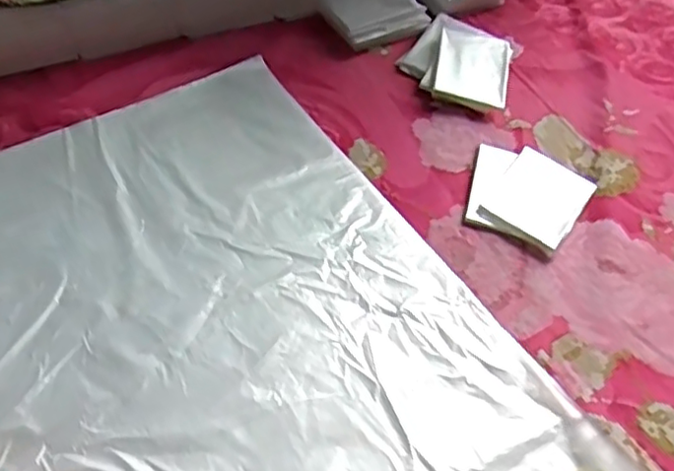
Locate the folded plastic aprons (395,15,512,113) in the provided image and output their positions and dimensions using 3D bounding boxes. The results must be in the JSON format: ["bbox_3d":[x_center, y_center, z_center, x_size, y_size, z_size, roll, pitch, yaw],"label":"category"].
[{"bbox_3d":[0.106,-0.153,0.583,0.094,0.027,0.093,11,52,3],"label":"folded plastic aprons"}]

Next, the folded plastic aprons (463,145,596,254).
[{"bbox_3d":[0.148,-0.031,0.507,0.090,0.010,0.089,18,53,9],"label":"folded plastic aprons"}]

